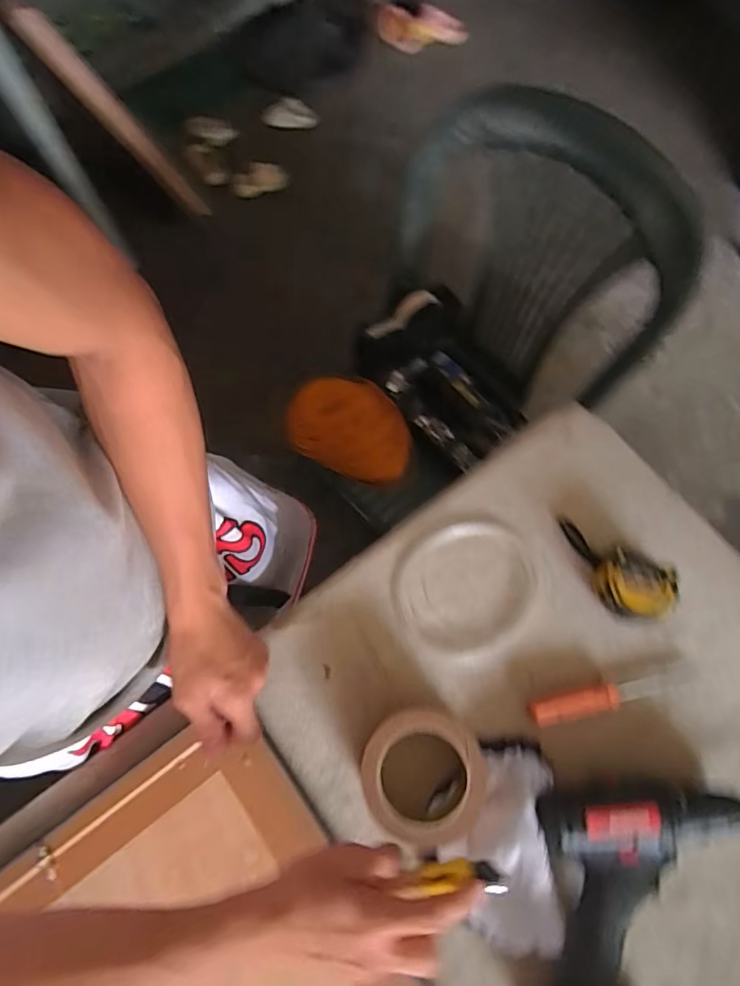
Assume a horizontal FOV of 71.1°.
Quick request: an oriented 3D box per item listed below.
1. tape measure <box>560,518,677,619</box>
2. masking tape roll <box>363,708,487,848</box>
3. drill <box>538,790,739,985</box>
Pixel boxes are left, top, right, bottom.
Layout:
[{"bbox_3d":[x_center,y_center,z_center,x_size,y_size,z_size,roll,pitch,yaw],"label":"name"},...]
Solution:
[{"bbox_3d":[0.252,0.083,0.539,0.126,0.034,0.060,30,73,11],"label":"tape measure"},{"bbox_3d":[0.050,0.251,0.469,0.110,0.054,0.103,0,70,0],"label":"masking tape roll"},{"bbox_3d":[0.232,0.356,0.424,0.174,0.066,0.207,6,70,3],"label":"drill"}]

